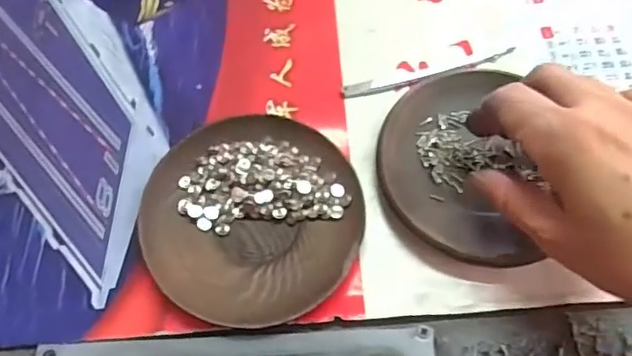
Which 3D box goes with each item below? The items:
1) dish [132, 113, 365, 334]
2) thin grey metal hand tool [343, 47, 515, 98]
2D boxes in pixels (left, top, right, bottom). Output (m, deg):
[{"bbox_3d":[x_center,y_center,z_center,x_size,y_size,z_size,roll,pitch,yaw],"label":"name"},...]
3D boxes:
[{"bbox_3d":[-0.034,0.019,0.311,0.112,0.014,0.117,-1,67,2],"label":"dish"},{"bbox_3d":[0.069,-0.064,0.349,0.108,0.005,0.007,-14,67,-4],"label":"thin grey metal hand tool"}]

